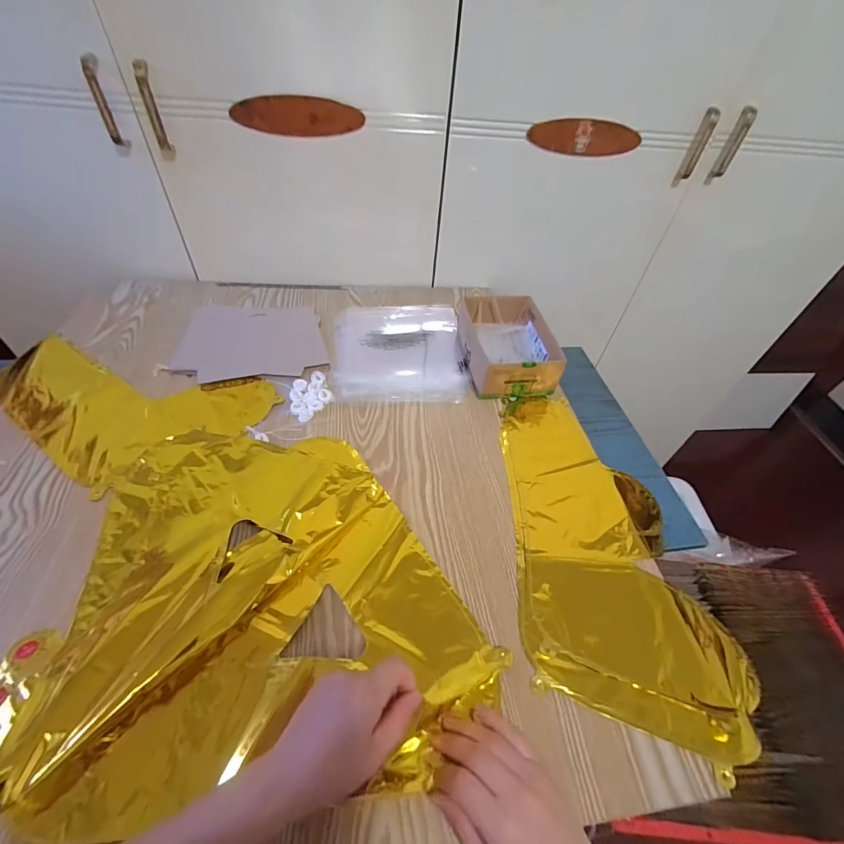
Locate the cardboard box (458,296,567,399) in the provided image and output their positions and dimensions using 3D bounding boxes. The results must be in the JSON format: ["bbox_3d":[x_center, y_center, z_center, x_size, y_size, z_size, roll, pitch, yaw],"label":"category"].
[{"bbox_3d":[0.137,-0.125,0.641,0.130,0.063,0.180,-5,49,-9],"label":"cardboard box"}]

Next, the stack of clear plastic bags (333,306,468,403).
[{"bbox_3d":[-0.040,-0.135,0.694,0.213,0.013,0.276,2,47,-6],"label":"stack of clear plastic bags"}]

